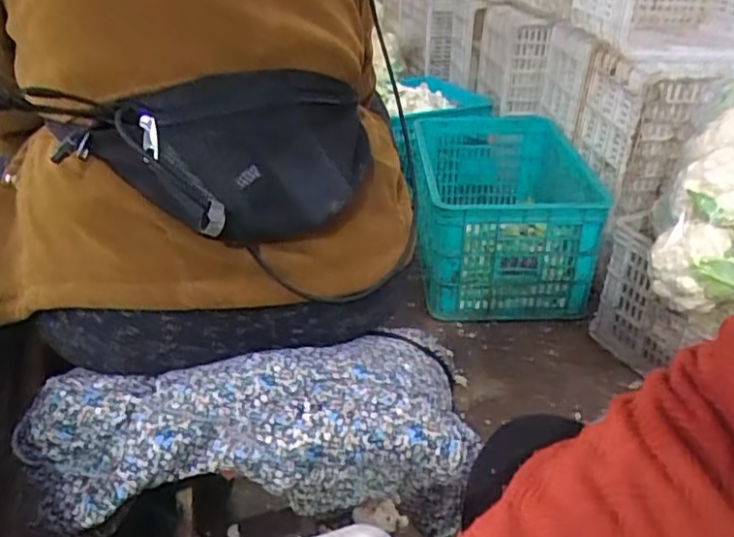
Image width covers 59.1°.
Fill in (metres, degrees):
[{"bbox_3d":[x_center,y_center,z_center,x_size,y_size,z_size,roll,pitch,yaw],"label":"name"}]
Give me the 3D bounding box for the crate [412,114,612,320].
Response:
[{"bbox_3d":[0.311,-0.159,1.584,0.399,0.254,0.645,2,30,1],"label":"crate"}]

